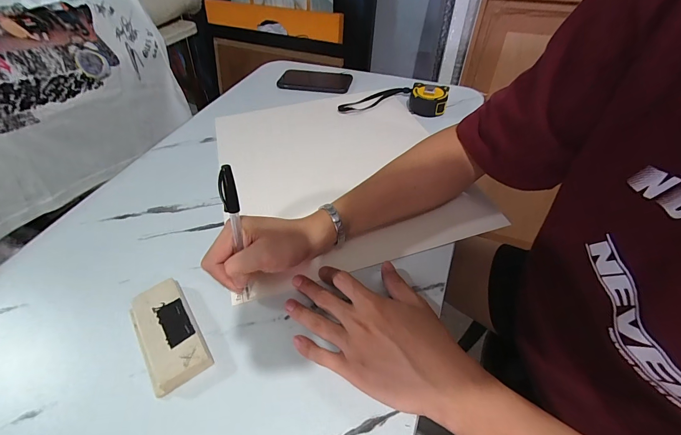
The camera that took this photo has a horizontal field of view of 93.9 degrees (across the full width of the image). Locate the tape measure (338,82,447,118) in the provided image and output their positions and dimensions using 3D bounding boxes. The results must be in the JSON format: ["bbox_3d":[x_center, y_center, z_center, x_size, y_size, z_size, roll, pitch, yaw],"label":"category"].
[{"bbox_3d":[0.104,-0.229,0.596,0.188,0.037,0.081,5,50,7],"label":"tape measure"}]

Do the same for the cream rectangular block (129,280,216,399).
[{"bbox_3d":[-0.167,0.111,0.309,0.052,0.022,0.103,-29,53,-22],"label":"cream rectangular block"}]

